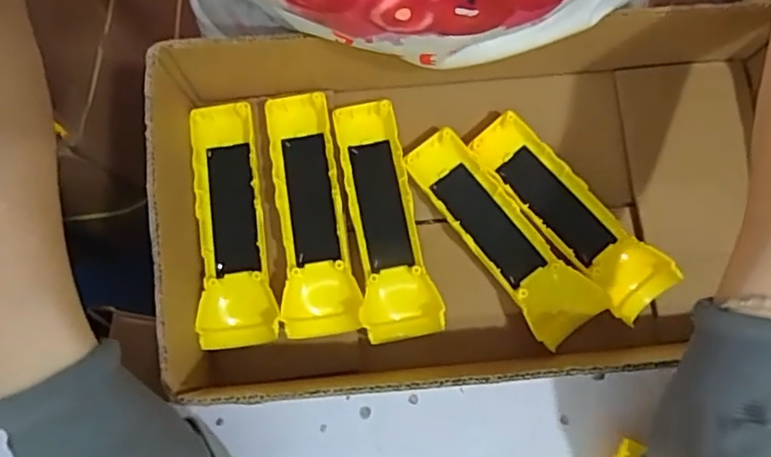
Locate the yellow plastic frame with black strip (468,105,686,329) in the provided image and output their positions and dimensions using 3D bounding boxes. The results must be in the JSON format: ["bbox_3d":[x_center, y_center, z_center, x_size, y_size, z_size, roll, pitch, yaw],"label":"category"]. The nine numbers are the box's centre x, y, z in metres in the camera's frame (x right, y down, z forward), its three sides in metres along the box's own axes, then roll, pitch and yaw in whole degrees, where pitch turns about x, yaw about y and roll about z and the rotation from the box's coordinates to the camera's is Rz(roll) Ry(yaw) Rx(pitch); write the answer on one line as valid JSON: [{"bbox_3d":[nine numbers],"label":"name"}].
[{"bbox_3d":[0.125,-0.010,0.416,0.046,0.027,0.159,-43,81,-9],"label":"yellow plastic frame with black strip"}]

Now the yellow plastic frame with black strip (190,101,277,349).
[{"bbox_3d":[-0.105,-0.004,0.405,0.046,0.028,0.159,-9,77,-3],"label":"yellow plastic frame with black strip"}]

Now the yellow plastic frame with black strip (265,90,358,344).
[{"bbox_3d":[-0.049,-0.011,0.403,0.046,0.024,0.162,-6,77,-2],"label":"yellow plastic frame with black strip"}]

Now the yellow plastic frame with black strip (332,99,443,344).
[{"bbox_3d":[-0.003,-0.008,0.411,0.049,0.023,0.163,-12,77,-3],"label":"yellow plastic frame with black strip"}]

